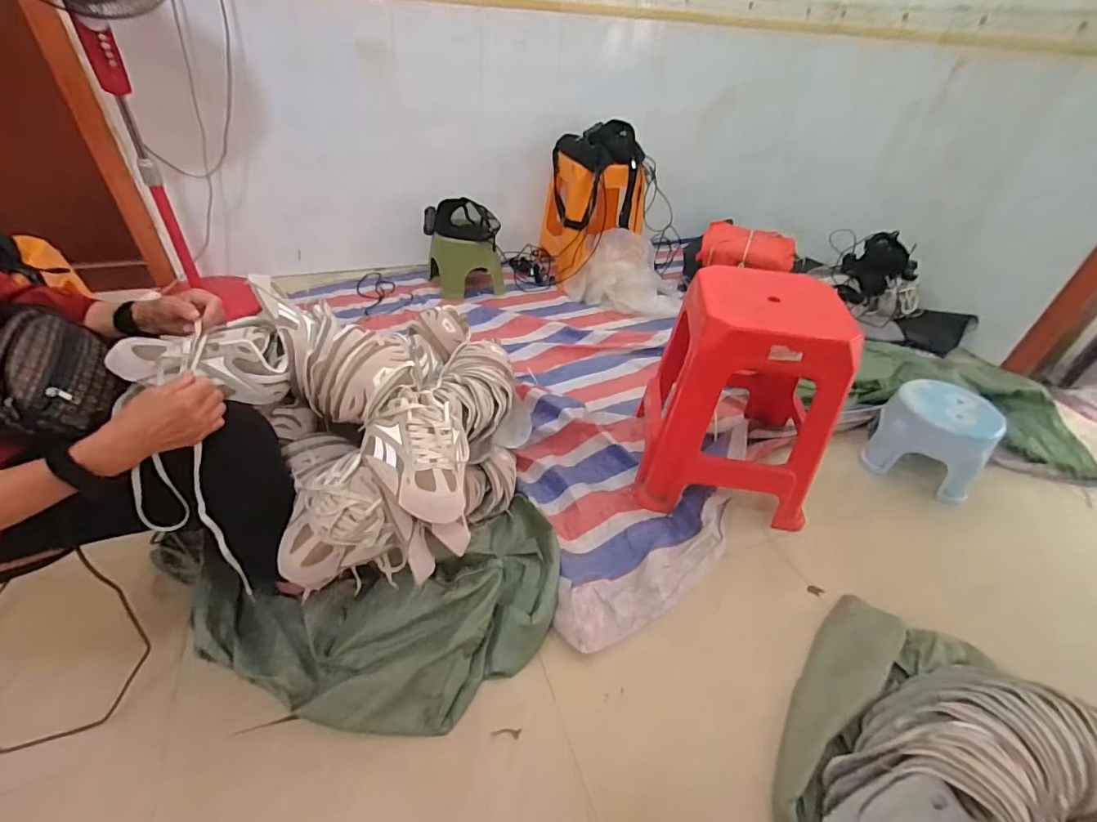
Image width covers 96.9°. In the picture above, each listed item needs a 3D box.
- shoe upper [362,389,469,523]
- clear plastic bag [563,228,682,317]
[{"bbox_3d":[-0.194,0.066,0.724,0.146,0.076,0.216,-5,64,-14],"label":"shoe upper"},{"bbox_3d":[0.294,-0.537,1.850,0.431,0.228,0.236,7,40,2],"label":"clear plastic bag"}]

